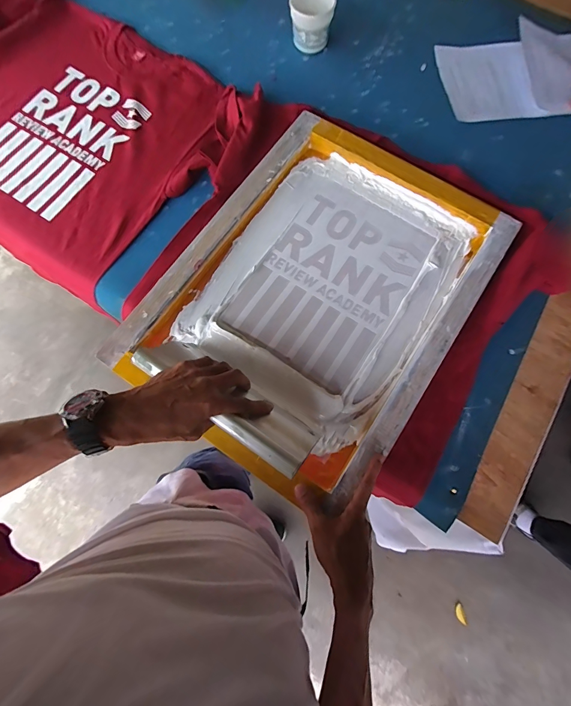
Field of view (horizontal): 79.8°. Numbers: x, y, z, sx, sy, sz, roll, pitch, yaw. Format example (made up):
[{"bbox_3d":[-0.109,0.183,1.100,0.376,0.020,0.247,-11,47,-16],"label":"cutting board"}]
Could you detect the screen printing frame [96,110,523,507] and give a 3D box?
[{"bbox_3d":[0.058,-0.109,0.588,0.451,0.036,0.598,34,77,9],"label":"screen printing frame"}]

